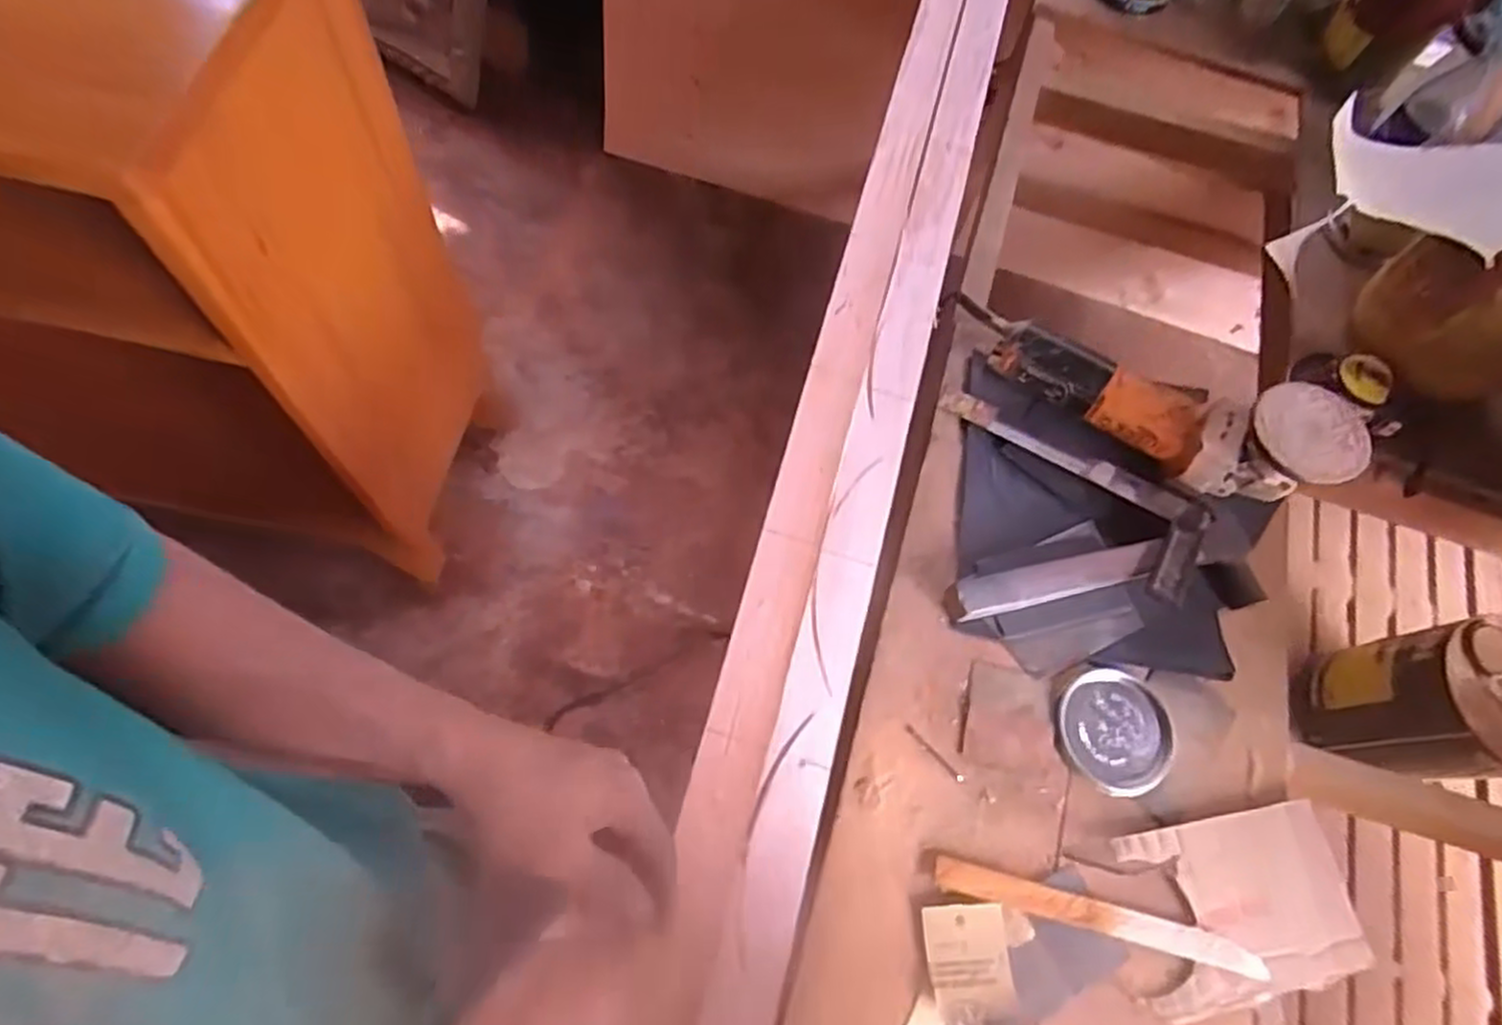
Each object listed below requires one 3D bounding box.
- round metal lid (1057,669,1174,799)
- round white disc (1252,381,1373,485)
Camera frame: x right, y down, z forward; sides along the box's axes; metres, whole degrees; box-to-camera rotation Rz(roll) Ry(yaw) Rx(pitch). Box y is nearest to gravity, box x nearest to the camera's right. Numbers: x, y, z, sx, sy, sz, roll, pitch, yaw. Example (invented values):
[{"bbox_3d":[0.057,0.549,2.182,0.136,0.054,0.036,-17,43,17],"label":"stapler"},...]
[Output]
[{"bbox_3d":[0.287,0.172,0.601,0.087,0.011,0.092,2,65,-5],"label":"round metal lid"},{"bbox_3d":[0.448,-0.065,0.608,0.093,0.012,0.087,2,65,-5],"label":"round white disc"}]

